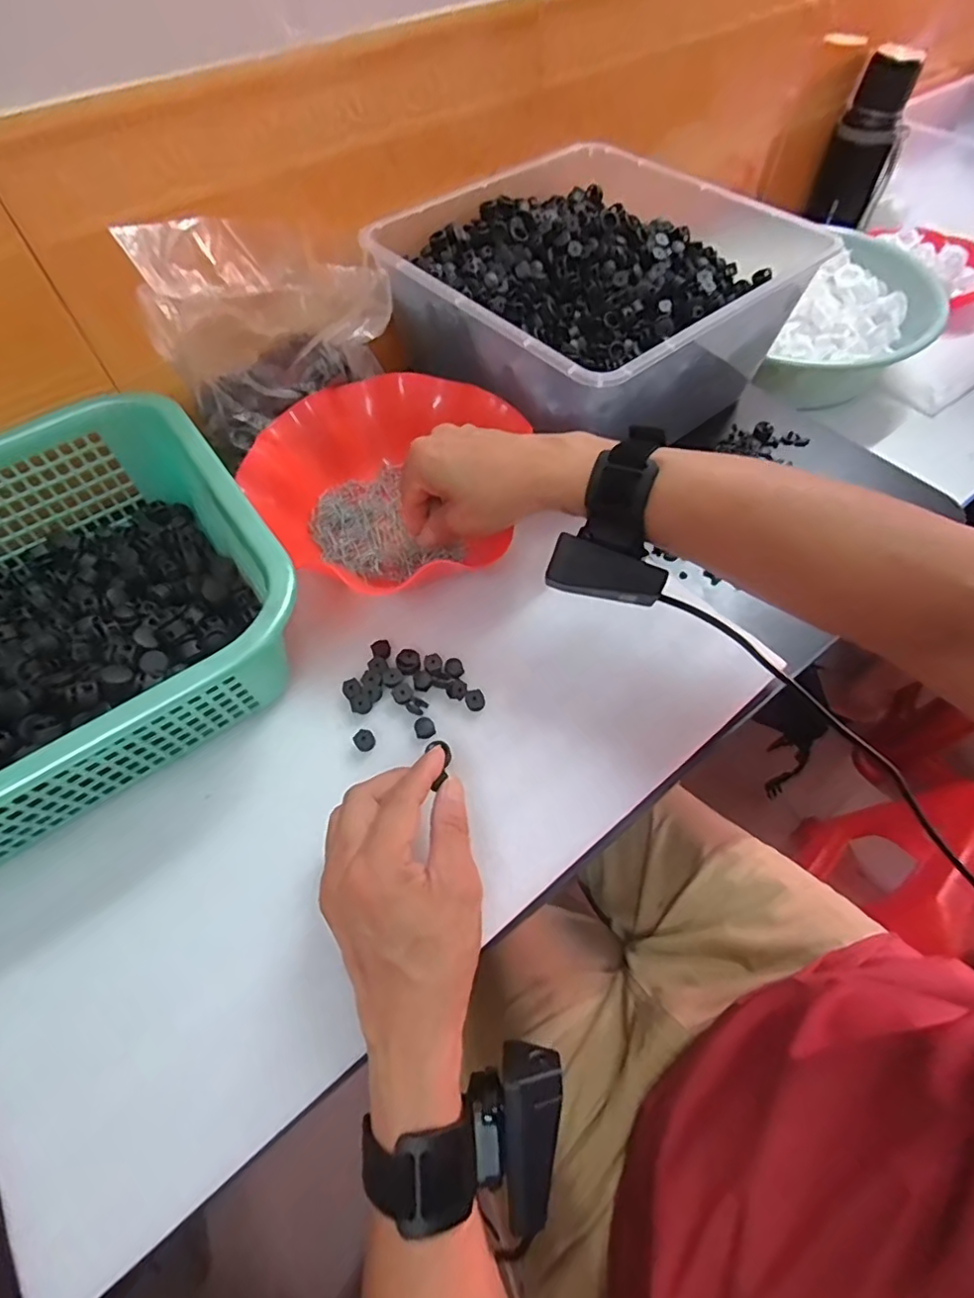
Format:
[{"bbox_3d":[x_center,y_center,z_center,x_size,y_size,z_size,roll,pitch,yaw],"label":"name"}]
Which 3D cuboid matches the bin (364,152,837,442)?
[{"bbox_3d":[0.090,-0.315,0.532,0.294,0.123,0.299,-36,65,-19],"label":"bin"}]

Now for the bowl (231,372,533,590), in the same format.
[{"bbox_3d":[-0.076,-0.142,0.475,0.203,0.063,0.185,1,60,-2],"label":"bowl"}]

